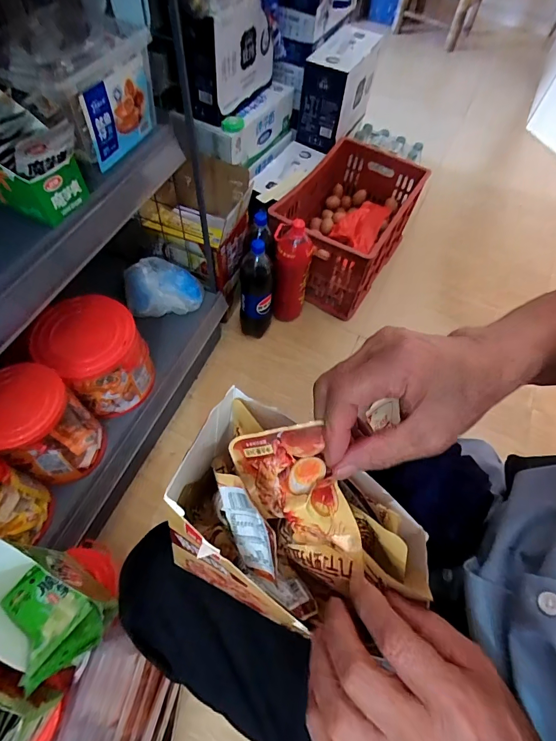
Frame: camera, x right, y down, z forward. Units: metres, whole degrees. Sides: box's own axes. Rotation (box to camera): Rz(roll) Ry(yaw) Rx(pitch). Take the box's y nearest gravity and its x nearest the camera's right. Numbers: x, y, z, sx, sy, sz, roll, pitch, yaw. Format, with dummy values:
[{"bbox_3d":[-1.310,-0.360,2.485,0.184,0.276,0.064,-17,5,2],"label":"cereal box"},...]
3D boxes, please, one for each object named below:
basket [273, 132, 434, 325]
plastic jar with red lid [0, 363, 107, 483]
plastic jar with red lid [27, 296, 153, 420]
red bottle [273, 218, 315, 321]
[{"bbox_3d":[0.194,-0.423,1.120,0.303,0.269,0.452,31,62,12],"label":"basket"},{"bbox_3d":[-0.371,0.087,0.594,0.123,0.175,0.126,2,60,-4],"label":"plastic jar with red lid"},{"bbox_3d":[-0.318,-0.027,0.672,0.146,0.164,0.152,-22,65,-14],"label":"plastic jar with red lid"},{"bbox_3d":[0.032,-0.250,0.989,0.095,0.295,0.083,13,60,2],"label":"red bottle"}]

